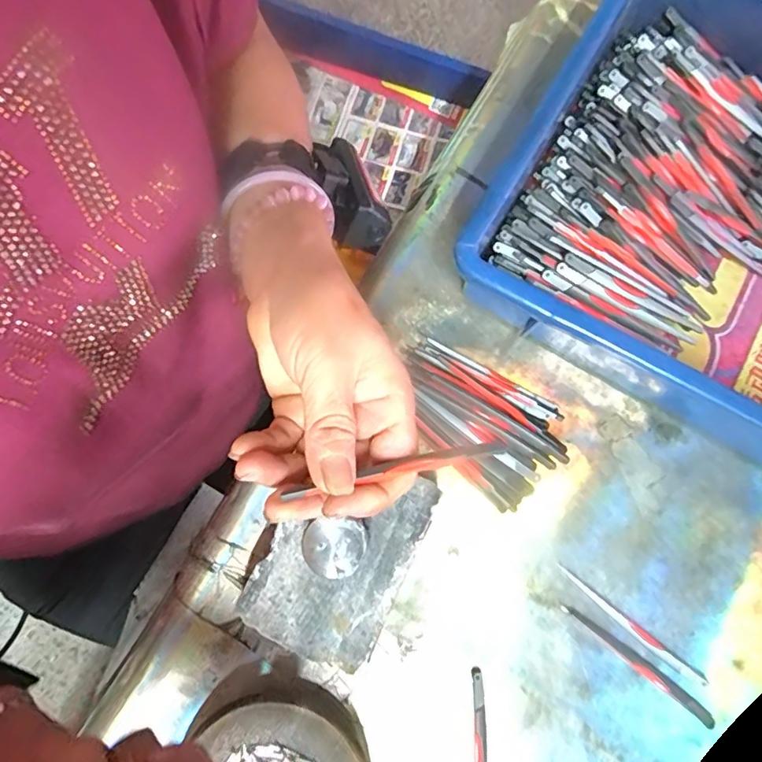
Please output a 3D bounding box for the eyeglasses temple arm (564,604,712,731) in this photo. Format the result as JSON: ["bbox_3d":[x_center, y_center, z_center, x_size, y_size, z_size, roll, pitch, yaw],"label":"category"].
[{"bbox_3d":[0.160,0.175,0.309,0.108,0.004,0.009,37,80,7],"label":"eyeglasses temple arm"}]

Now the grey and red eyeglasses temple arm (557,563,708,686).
[{"bbox_3d":[0.157,0.155,0.315,0.109,0.004,0.008,38,80,7],"label":"grey and red eyeglasses temple arm"}]

